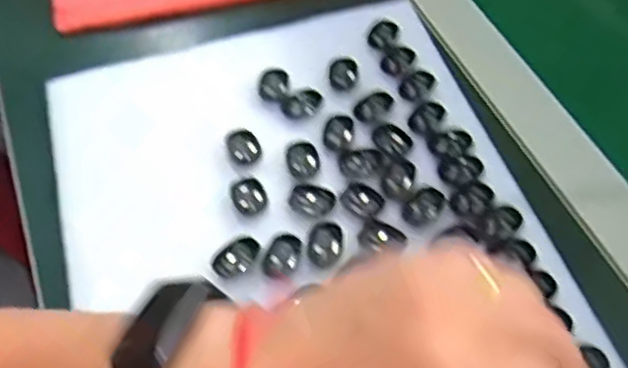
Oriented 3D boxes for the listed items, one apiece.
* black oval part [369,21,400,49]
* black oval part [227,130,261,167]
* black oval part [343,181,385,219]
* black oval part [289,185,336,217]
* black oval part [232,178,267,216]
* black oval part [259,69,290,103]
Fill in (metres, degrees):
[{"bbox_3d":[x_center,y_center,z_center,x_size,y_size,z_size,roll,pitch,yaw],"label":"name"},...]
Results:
[{"bbox_3d":[0.048,-0.104,0.477,0.019,0.004,0.026,26,61,17],"label":"black oval part"},{"bbox_3d":[-0.042,-0.022,0.420,0.018,0.007,0.021,-21,59,-12],"label":"black oval part"},{"bbox_3d":[0.029,0.008,0.400,0.025,0.006,0.020,38,65,23],"label":"black oval part"},{"bbox_3d":[-0.001,0.009,0.400,0.025,0.006,0.022,18,59,12],"label":"black oval part"},{"bbox_3d":[-0.038,0.006,0.402,0.018,0.006,0.023,-15,58,-8],"label":"black oval part"},{"bbox_3d":[-0.026,-0.064,0.451,0.018,0.006,0.026,10,58,7],"label":"black oval part"}]

